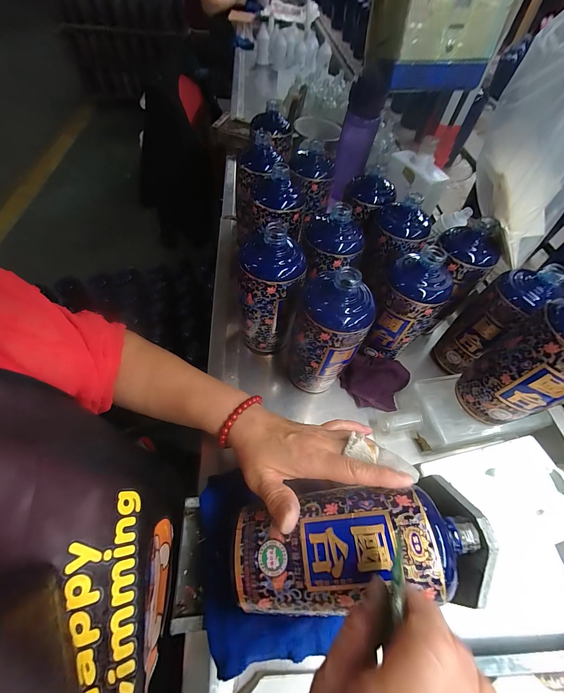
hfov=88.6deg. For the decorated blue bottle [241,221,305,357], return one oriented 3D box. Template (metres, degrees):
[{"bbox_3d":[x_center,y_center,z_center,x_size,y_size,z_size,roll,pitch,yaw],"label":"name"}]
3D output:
[{"bbox_3d":[-0.014,-0.067,0.382,0.077,0.175,0.066,4,56,-1],"label":"decorated blue bottle"}]

